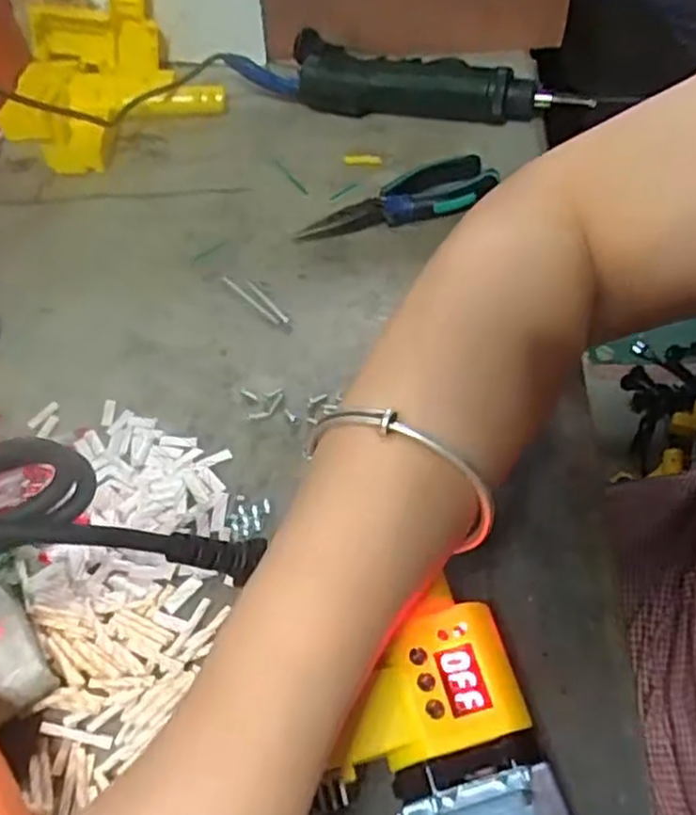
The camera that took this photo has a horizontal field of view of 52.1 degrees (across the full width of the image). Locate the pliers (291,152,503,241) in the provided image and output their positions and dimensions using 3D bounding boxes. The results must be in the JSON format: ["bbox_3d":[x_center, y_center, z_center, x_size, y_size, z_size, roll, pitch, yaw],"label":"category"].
[{"bbox_3d":[0.035,-0.159,0.538,0.147,0.024,0.053,-9,50,-3],"label":"pliers"}]

